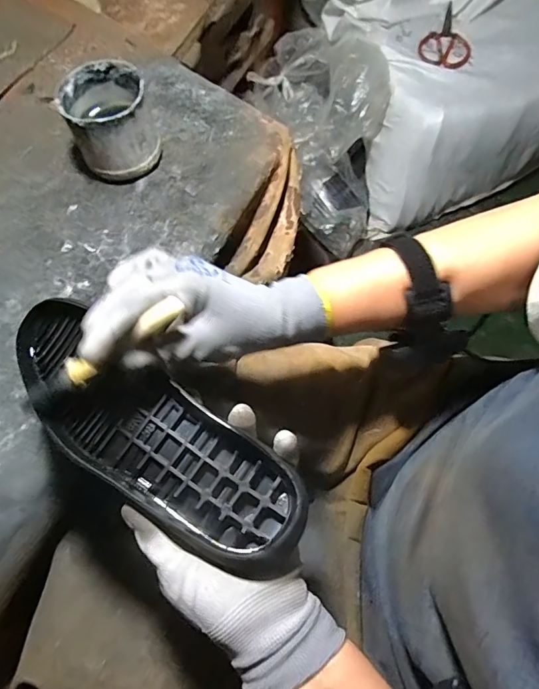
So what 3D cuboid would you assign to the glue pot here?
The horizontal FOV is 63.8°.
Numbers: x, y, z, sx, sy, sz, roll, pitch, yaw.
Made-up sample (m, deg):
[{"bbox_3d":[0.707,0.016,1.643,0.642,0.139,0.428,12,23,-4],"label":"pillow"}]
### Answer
[{"bbox_3d":[-0.177,-0.248,0.491,0.085,0.087,0.095,-25,72,-8],"label":"glue pot"}]

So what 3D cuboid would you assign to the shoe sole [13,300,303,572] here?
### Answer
[{"bbox_3d":[-0.092,0.062,0.322,0.262,0.047,0.087,29,71,19],"label":"shoe sole"}]

